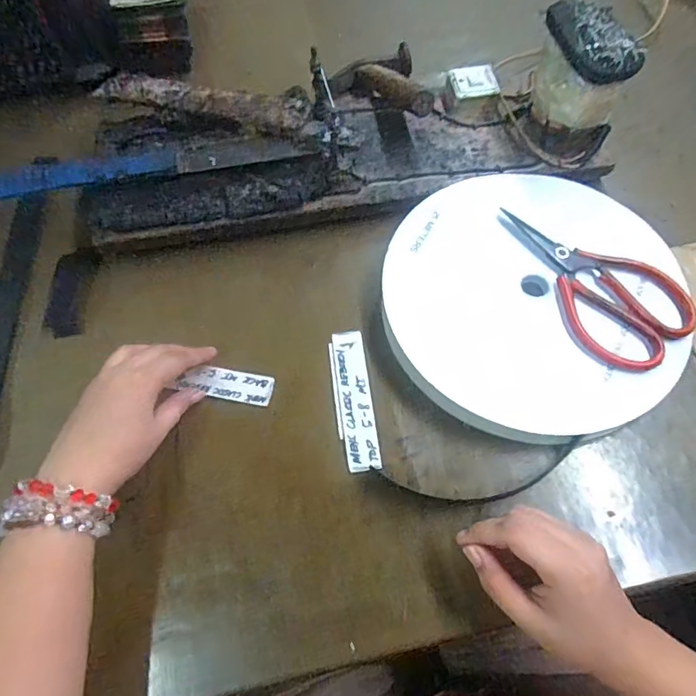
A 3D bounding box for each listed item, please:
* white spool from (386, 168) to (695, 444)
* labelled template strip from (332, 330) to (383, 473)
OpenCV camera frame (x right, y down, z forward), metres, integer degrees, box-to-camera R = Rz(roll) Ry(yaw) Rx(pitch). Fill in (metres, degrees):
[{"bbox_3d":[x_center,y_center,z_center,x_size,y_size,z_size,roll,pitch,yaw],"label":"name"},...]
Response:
[{"bbox_3d":[0.159,-0.048,0.416,0.238,0.033,0.237,-1,65,2],"label":"white spool"},{"bbox_3d":[0.006,0.040,0.397,0.026,0.004,0.119,-7,65,-1],"label":"labelled template strip"}]

